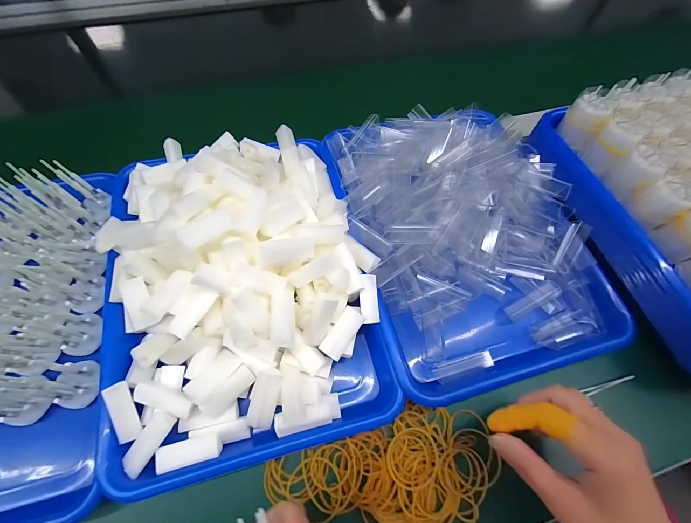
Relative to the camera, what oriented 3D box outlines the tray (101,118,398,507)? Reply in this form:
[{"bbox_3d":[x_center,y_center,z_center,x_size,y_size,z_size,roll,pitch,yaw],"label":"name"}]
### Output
[{"bbox_3d":[-0.098,0.004,0.293,0.246,0.080,0.320,-12,64,-9],"label":"tray"}]

